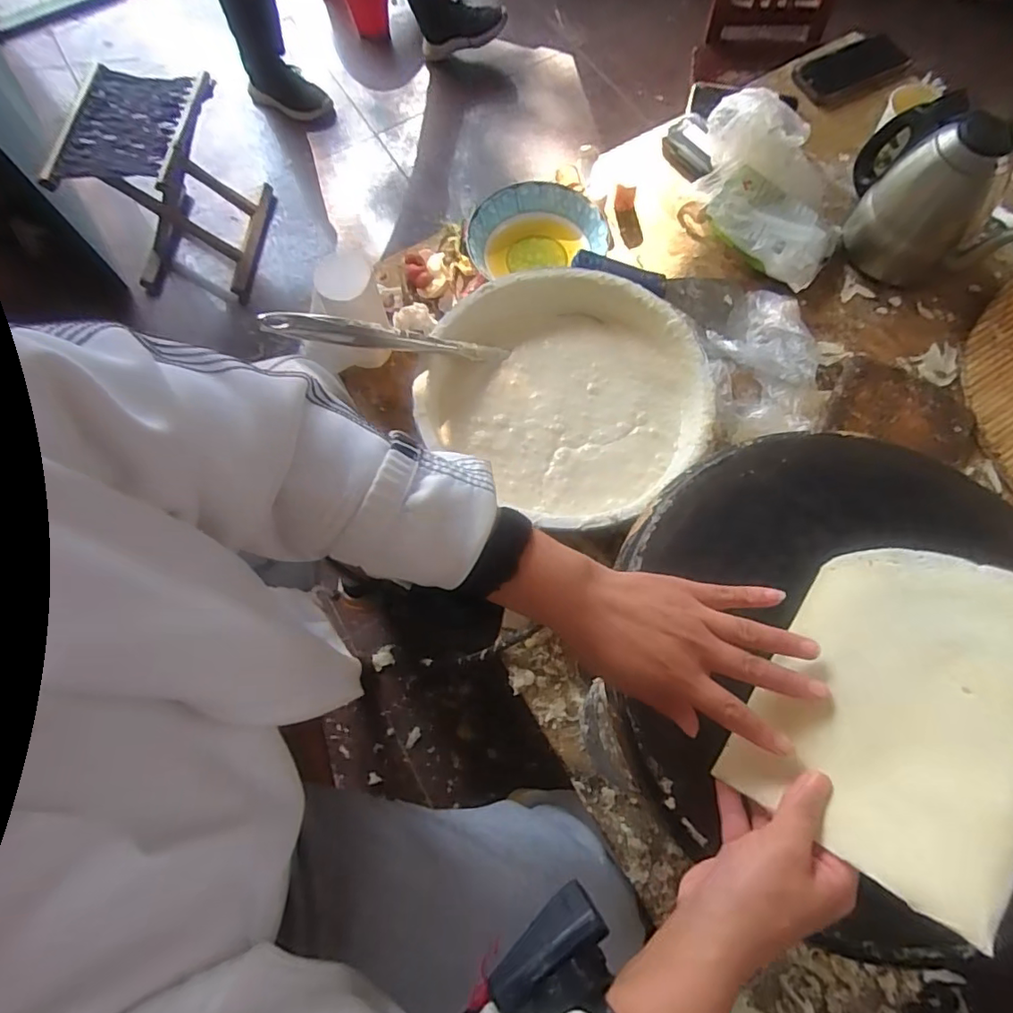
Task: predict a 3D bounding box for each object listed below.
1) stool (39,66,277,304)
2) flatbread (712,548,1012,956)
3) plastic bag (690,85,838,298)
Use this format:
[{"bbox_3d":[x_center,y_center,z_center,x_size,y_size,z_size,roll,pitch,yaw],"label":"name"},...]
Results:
[{"bbox_3d":[-0.714,-0.668,1.212,0.287,0.356,0.299,6,71,4],"label":"stool"},{"bbox_3d":[0.222,0.115,0.333,0.013,0.146,0.180,29,81,-34],"label":"flatbread"},{"bbox_3d":[0.333,-0.396,0.702,0.189,0.093,0.219,15,72,7],"label":"plastic bag"}]

